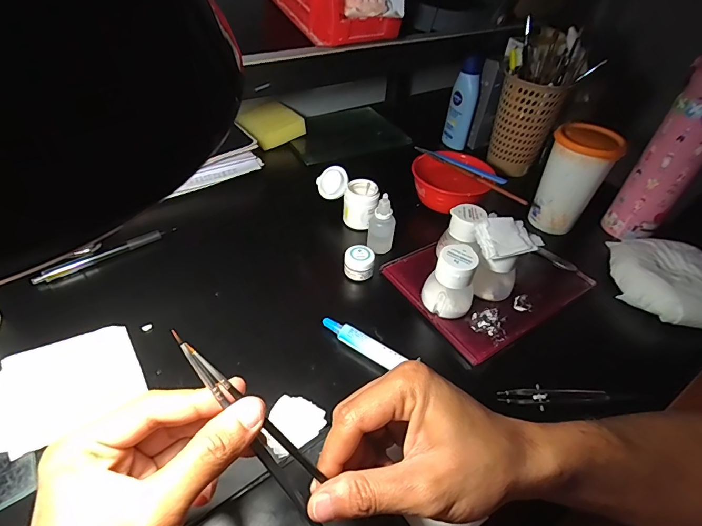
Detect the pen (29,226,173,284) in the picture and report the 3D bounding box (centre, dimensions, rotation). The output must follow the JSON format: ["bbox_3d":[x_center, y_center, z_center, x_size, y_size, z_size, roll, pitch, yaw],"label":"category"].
[{"bbox_3d":[-0.271,-0.013,0.448,0.146,0.011,0.015,-27,53,-30],"label":"pen"}]

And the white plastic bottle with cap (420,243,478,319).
[{"bbox_3d":[0.099,0.019,0.396,0.049,0.066,0.042,21,46,15],"label":"white plastic bottle with cap"}]

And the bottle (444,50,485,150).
[{"bbox_3d":[0.185,-0.263,0.658,0.044,0.145,0.026,14,44,8],"label":"bottle"}]

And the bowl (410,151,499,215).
[{"bbox_3d":[0.135,-0.109,0.548,0.102,0.048,0.094,3,44,-3],"label":"bowl"}]

